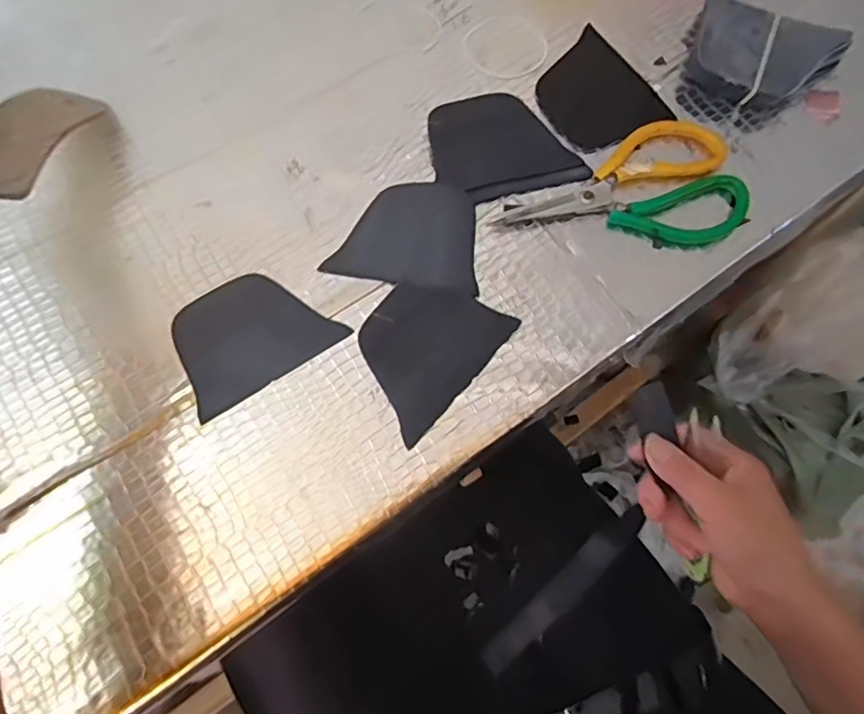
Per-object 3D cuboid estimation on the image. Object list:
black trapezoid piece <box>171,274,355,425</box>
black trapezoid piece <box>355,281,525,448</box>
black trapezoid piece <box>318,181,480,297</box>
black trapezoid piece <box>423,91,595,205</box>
[{"bbox_3d":[-0.133,-0.019,0.430,0.109,0.006,0.086,-33,74,-11],"label":"black trapezoid piece"},{"bbox_3d":[-0.007,-0.009,0.423,0.085,0.004,0.111,38,75,12],"label":"black trapezoid piece"},{"bbox_3d":[-0.017,-0.096,0.452,0.108,0.005,0.088,10,71,3],"label":"black trapezoid piece"},{"bbox_3d":[0.055,-0.176,0.479,0.109,0.006,0.098,-15,71,-5],"label":"black trapezoid piece"}]

